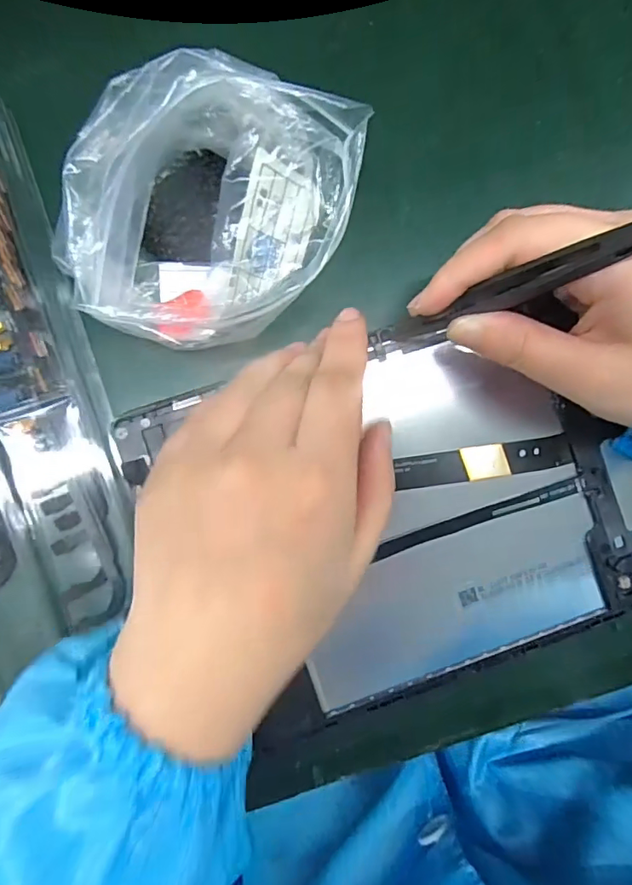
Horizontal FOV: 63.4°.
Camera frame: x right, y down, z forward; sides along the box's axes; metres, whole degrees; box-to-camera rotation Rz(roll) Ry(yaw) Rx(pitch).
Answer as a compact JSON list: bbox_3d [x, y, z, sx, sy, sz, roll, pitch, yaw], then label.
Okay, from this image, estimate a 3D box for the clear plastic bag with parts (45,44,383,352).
[{"bbox_3d":[-0.046,-0.090,0.206,0.100,0.058,0.109,32,87,-1],"label":"clear plastic bag with parts"}]

